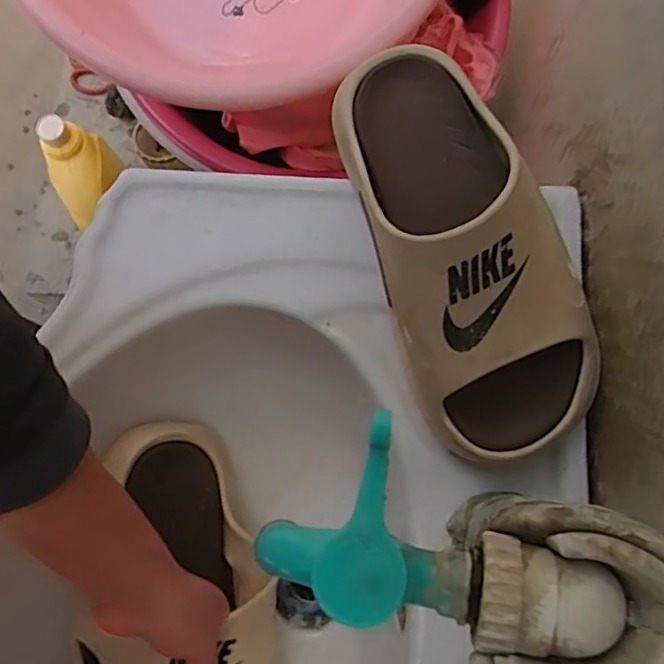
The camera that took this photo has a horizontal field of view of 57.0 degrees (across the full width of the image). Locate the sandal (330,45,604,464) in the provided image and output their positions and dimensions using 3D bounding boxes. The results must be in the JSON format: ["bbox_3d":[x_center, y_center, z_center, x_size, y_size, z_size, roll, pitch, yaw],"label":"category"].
[{"bbox_3d":[0.072,-0.065,0.370,0.108,0.079,0.277,-21,76,-5],"label":"sandal"}]

